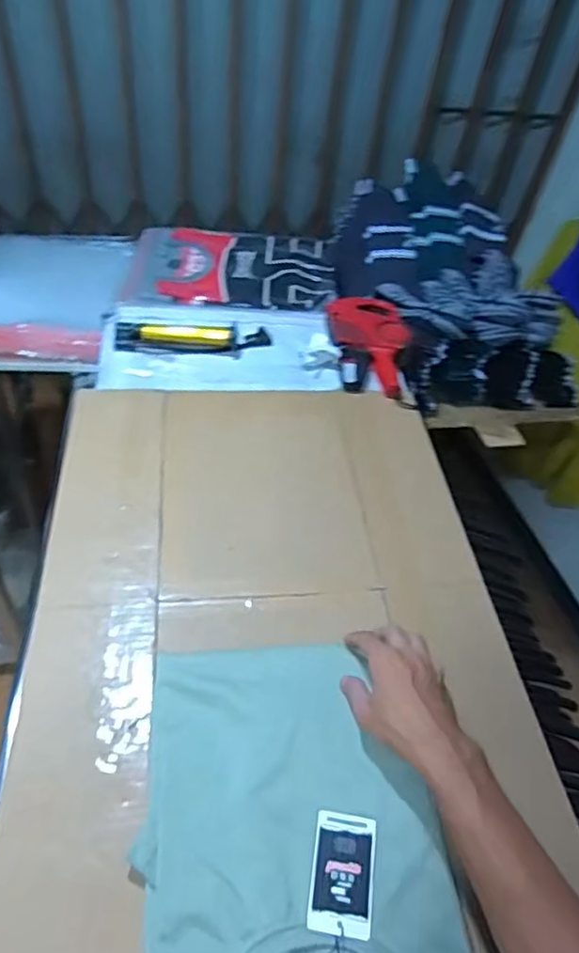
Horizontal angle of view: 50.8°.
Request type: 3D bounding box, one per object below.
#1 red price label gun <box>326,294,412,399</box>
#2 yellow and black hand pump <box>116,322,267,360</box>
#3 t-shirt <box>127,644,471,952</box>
[{"bbox_3d":[0.135,-0.217,0.996,0.121,0.053,0.210,-3,48,-9],"label":"red price label gun"},{"bbox_3d":[-0.153,-0.226,0.981,0.241,0.029,0.048,-2,48,-8],"label":"yellow and black hand pump"},{"bbox_3d":[0.006,0.302,0.518,0.248,0.017,0.333,0,48,-6],"label":"t-shirt"}]

